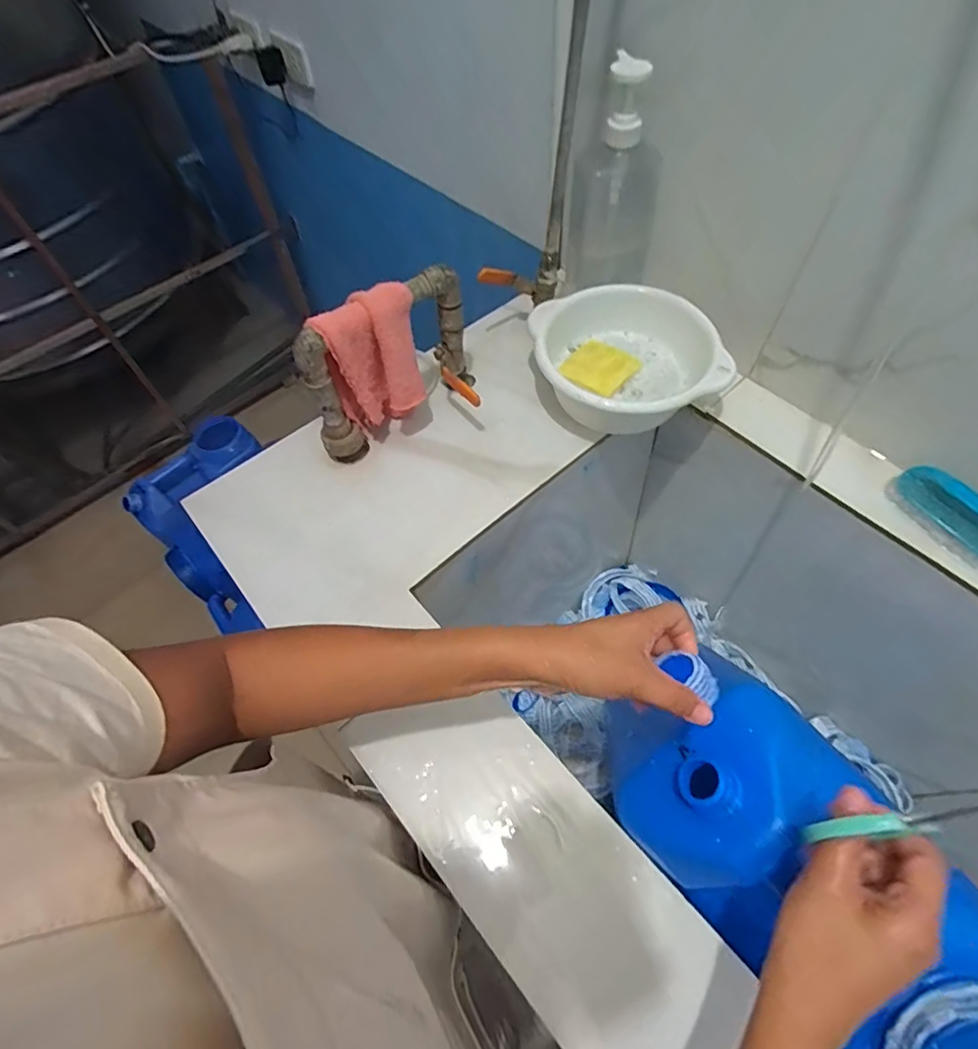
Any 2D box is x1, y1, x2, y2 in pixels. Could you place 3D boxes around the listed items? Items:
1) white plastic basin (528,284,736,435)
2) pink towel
[{"bbox_3d":[0.158,-0.184,0.632,0.190,0.092,0.184,-1,59,2],"label":"white plastic basin"},{"bbox_3d":[-0.120,-0.163,0.585,0.098,0.178,0.055,-18,59,-8],"label":"pink towel"}]

